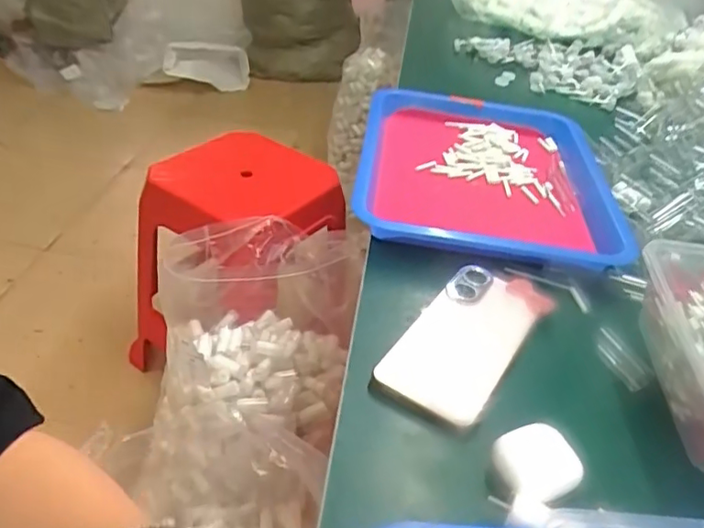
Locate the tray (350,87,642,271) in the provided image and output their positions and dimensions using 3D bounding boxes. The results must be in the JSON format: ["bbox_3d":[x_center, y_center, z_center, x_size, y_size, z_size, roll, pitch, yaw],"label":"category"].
[{"bbox_3d":[0.146,-0.109,0.638,0.263,0.038,0.330,9,37,1],"label":"tray"}]

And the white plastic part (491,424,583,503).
[{"bbox_3d":[0.110,0.121,0.353,0.048,0.020,0.040,-14,43,-27],"label":"white plastic part"}]

